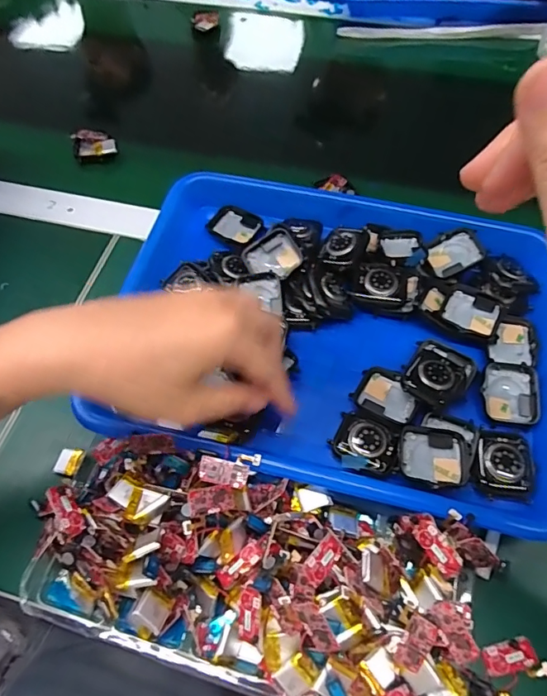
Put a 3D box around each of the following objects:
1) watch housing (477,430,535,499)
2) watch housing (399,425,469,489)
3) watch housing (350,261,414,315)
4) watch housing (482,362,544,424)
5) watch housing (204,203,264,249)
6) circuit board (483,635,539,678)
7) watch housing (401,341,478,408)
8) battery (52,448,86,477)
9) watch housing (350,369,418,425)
[{"bbox_3d":[0.148,0.073,0.301,0.033,0.008,0.040,5,60,5],"label":"watch housing"},{"bbox_3d":[0.101,0.069,0.299,0.041,0.009,0.036,5,60,5],"label":"watch housing"},{"bbox_3d":[0.084,-0.048,0.360,0.045,0.011,0.036,9,61,7],"label":"watch housing"},{"bbox_3d":[0.164,0.031,0.326,0.038,0.012,0.040,8,61,6],"label":"watch housing"},{"bbox_3d":[-0.033,-0.106,0.412,0.039,0.010,0.040,34,63,3],"label":"watch housing"},{"bbox_3d":[0.135,0.176,0.268,0.030,0.004,0.016,-10,60,-4],"label":"circuit board"},{"bbox_3d":[0.114,0.019,0.322,0.043,0.013,0.052,25,64,15],"label":"watch housing"},{"bbox_3d":[-0.142,0.078,0.325,0.018,0.007,0.019,12,61,9],"label":"battery"},{"bbox_3d":[0.079,0.033,0.328,0.042,0.005,0.033,26,64,16],"label":"watch housing"}]

